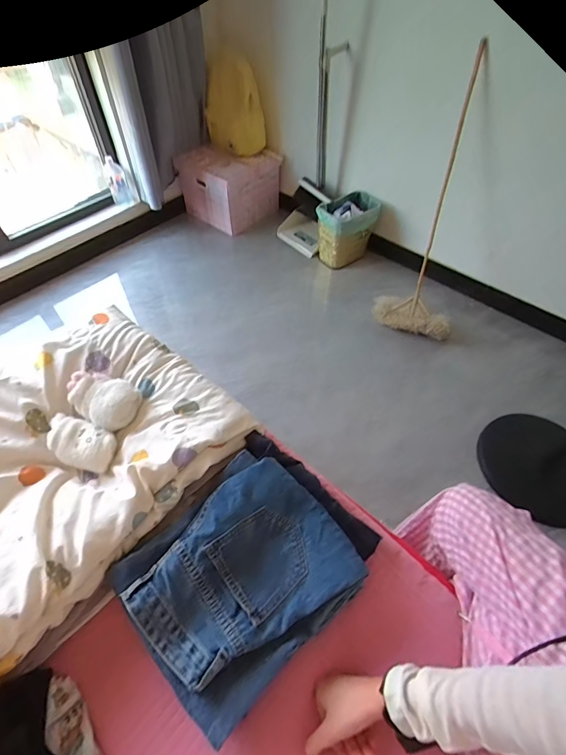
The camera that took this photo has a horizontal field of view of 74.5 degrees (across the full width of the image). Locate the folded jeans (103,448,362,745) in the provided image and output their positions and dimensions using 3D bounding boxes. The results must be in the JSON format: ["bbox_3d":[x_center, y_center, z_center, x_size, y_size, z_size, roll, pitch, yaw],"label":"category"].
[{"bbox_3d":[-0.057,0.267,0.520,0.279,0.057,0.242,-35,61,-24],"label":"folded jeans"}]

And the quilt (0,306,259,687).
[{"bbox_3d":[-0.357,0.127,0.590,0.396,0.097,0.516,33,59,22],"label":"quilt"}]

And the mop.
[{"bbox_3d":[0.655,-0.702,1.545,0.335,1.001,0.237,14,17,9],"label":"mop"}]

